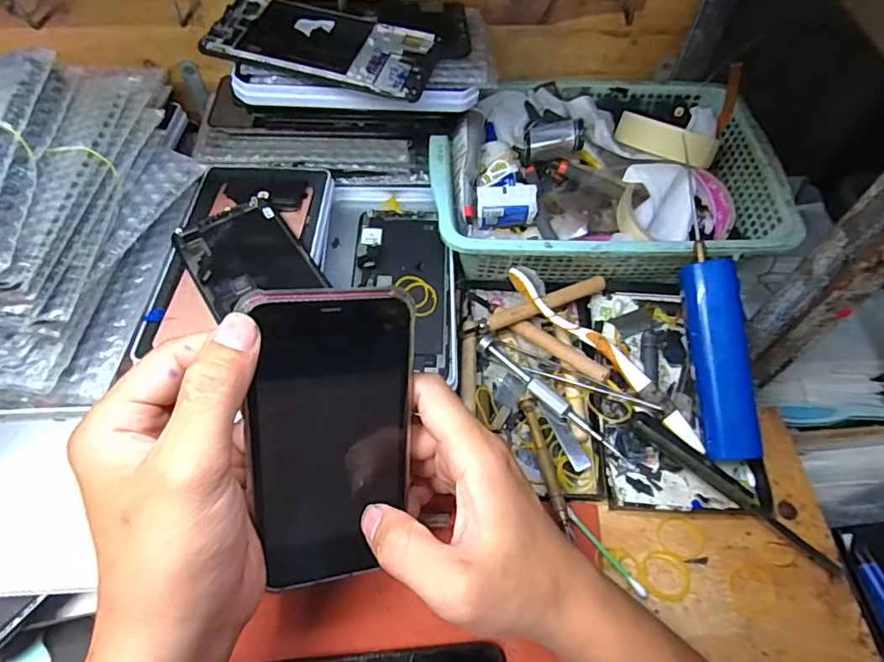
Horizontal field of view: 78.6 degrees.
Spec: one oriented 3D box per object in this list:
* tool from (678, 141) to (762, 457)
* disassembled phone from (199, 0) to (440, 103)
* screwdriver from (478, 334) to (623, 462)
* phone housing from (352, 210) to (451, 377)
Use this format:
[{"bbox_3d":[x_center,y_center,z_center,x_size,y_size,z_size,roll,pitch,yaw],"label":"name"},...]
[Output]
[{"bbox_3d":[0.187,-0.018,0.372,0.032,0.024,0.208,-4,81,-4],"label":"tool"},{"bbox_3d":[-0.081,-0.201,0.373,0.151,0.010,0.076,14,59,8],"label":"disassembled phone"},{"bbox_3d":[0.073,0.046,0.382,0.013,0.013,0.123,-39,66,-22],"label":"screwdriver"},{"bbox_3d":[-0.031,-0.036,0.416,0.072,0.011,0.146,-1,58,-2],"label":"phone housing"}]

